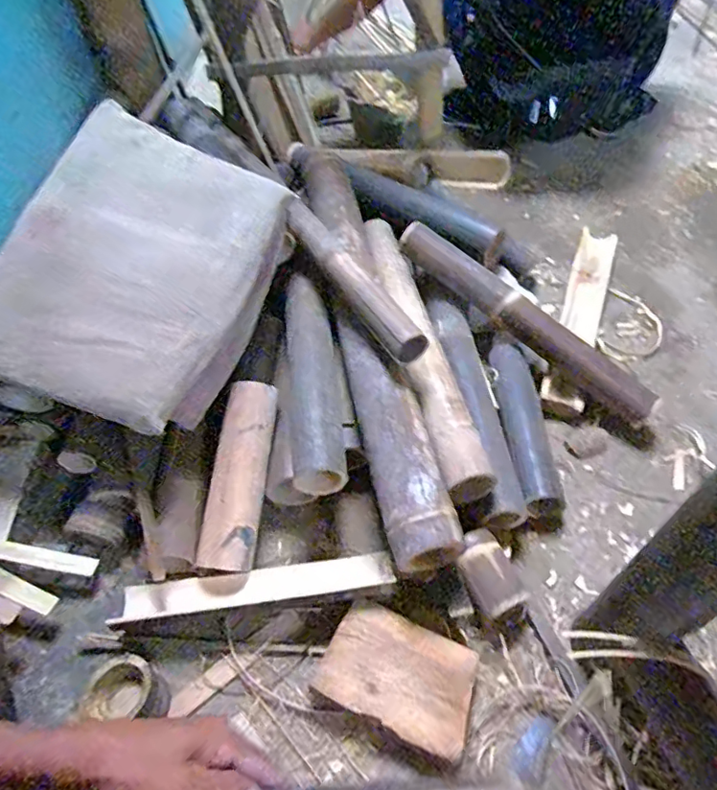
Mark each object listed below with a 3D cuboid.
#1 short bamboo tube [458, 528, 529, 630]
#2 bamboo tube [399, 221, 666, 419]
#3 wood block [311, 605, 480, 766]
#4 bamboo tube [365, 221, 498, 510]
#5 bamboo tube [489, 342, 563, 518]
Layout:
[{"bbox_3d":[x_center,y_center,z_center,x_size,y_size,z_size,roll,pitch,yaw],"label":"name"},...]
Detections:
[{"bbox_3d":[0.164,0.230,0.670,0.072,0.064,0.109,-22,54,-13],"label":"short bamboo tube"},{"bbox_3d":[0.262,-0.129,0.863,0.483,0.046,0.059,41,64,15],"label":"bamboo tube"},{"bbox_3d":[0.046,0.320,0.608,0.166,0.042,0.112,17,55,16],"label":"wood block"},{"bbox_3d":[0.084,-0.114,0.807,0.071,0.077,0.567,-11,52,-5],"label":"bamboo tube"},{"bbox_3d":[0.251,0.043,0.811,0.067,0.058,0.292,-2,52,2],"label":"bamboo tube"}]

